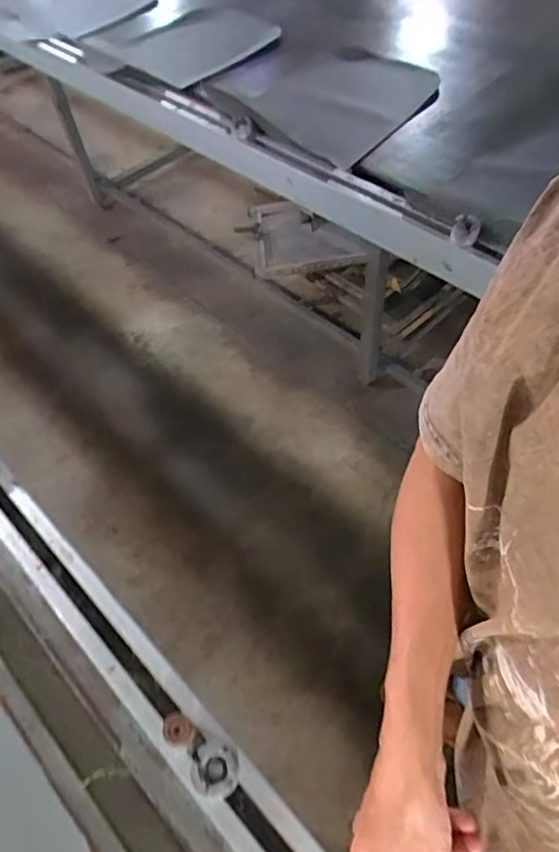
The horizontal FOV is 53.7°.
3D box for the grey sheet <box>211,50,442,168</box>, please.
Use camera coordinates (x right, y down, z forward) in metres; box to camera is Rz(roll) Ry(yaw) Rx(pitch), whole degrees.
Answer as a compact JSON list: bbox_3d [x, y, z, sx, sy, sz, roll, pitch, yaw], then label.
[{"bbox_3d":[0.097,-0.728,1.189,0.420,0.035,0.397,30,60,23],"label":"grey sheet"}]

